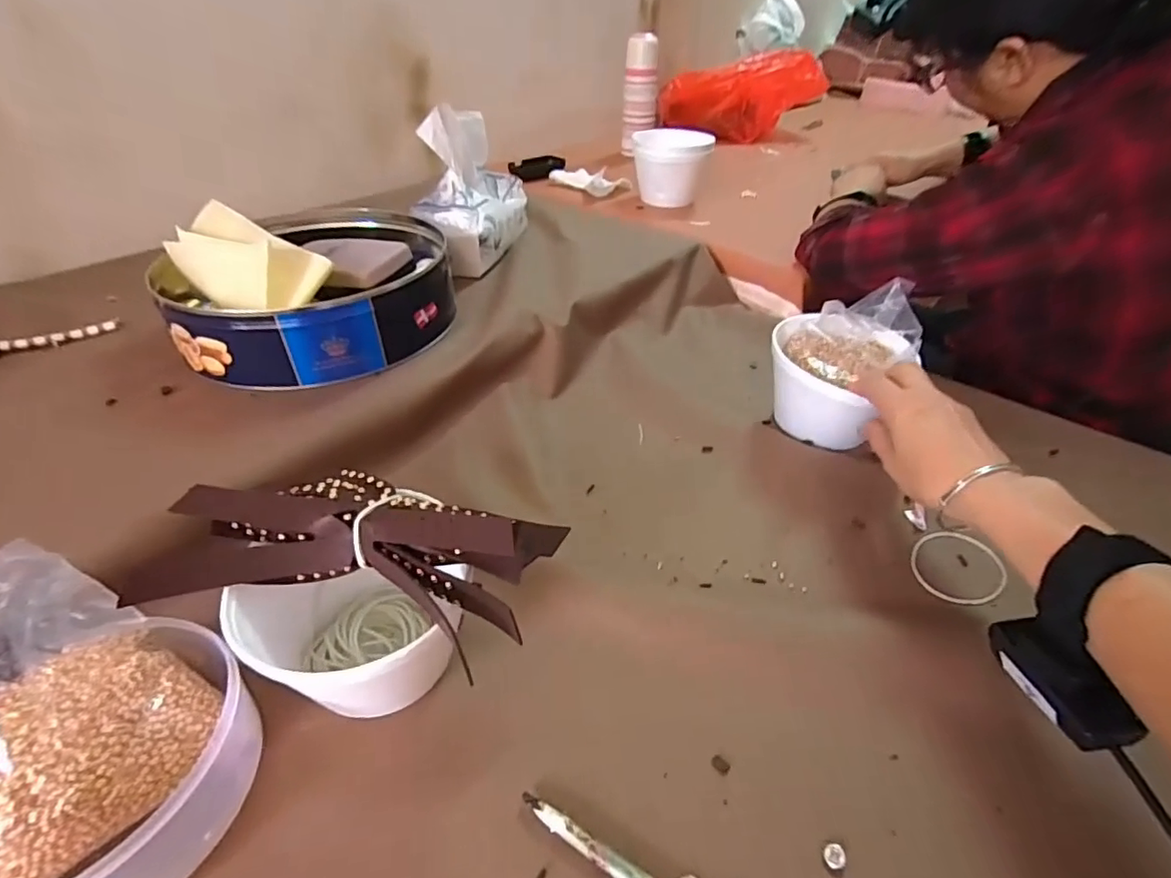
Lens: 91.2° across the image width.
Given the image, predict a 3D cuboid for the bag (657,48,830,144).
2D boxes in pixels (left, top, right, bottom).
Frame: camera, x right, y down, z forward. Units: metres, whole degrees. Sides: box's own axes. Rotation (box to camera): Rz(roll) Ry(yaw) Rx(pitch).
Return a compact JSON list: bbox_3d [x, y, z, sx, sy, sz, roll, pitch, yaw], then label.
[{"bbox_3d":[0.383,-0.782,1.330,0.404,0.157,0.194,-17,46,-6],"label":"bag"}]

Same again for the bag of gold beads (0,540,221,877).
[{"bbox_3d":[-0.269,0.126,0.273,0.141,0.089,0.110,24,44,25],"label":"bag of gold beads"}]

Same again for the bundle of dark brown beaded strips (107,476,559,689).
[{"bbox_3d":[-0.127,0.060,0.318,0.213,0.048,0.097,10,40,12],"label":"bundle of dark brown beaded strips"}]

